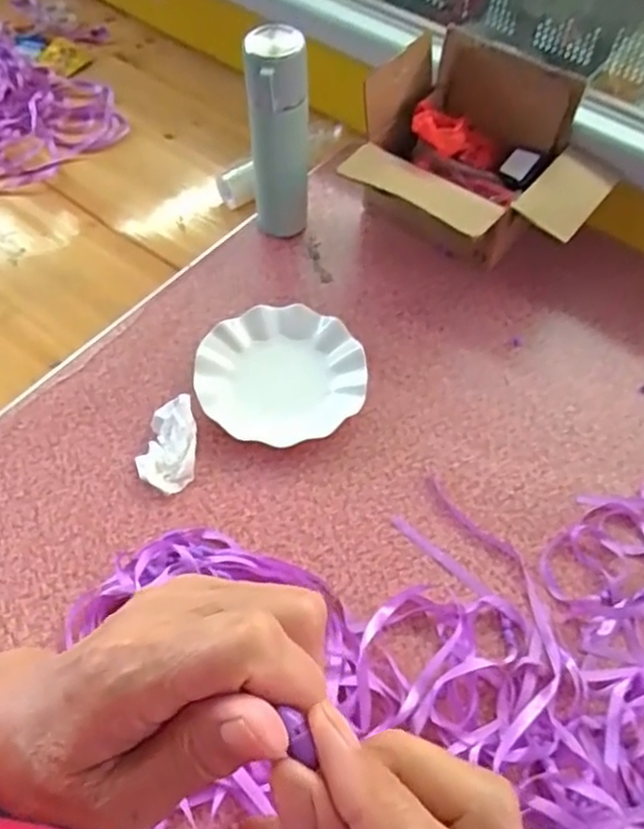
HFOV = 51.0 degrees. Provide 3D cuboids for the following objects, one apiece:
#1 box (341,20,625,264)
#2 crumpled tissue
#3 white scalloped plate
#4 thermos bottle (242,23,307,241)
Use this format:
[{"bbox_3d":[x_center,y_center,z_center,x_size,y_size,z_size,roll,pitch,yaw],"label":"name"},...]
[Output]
[{"bbox_3d":[0.180,-0.292,0.823,0.284,0.191,0.228,34,62,19],"label":"box"},{"bbox_3d":[-0.160,0.031,0.701,0.057,0.022,0.105,-2,57,-3],"label":"crumpled tissue"},{"bbox_3d":[-0.046,-0.045,0.752,0.183,0.025,0.172,1,57,-1],"label":"white scalloped plate"},{"bbox_3d":[-0.051,-0.316,0.799,0.066,0.257,0.065,-1,57,-3],"label":"thermos bottle"}]

